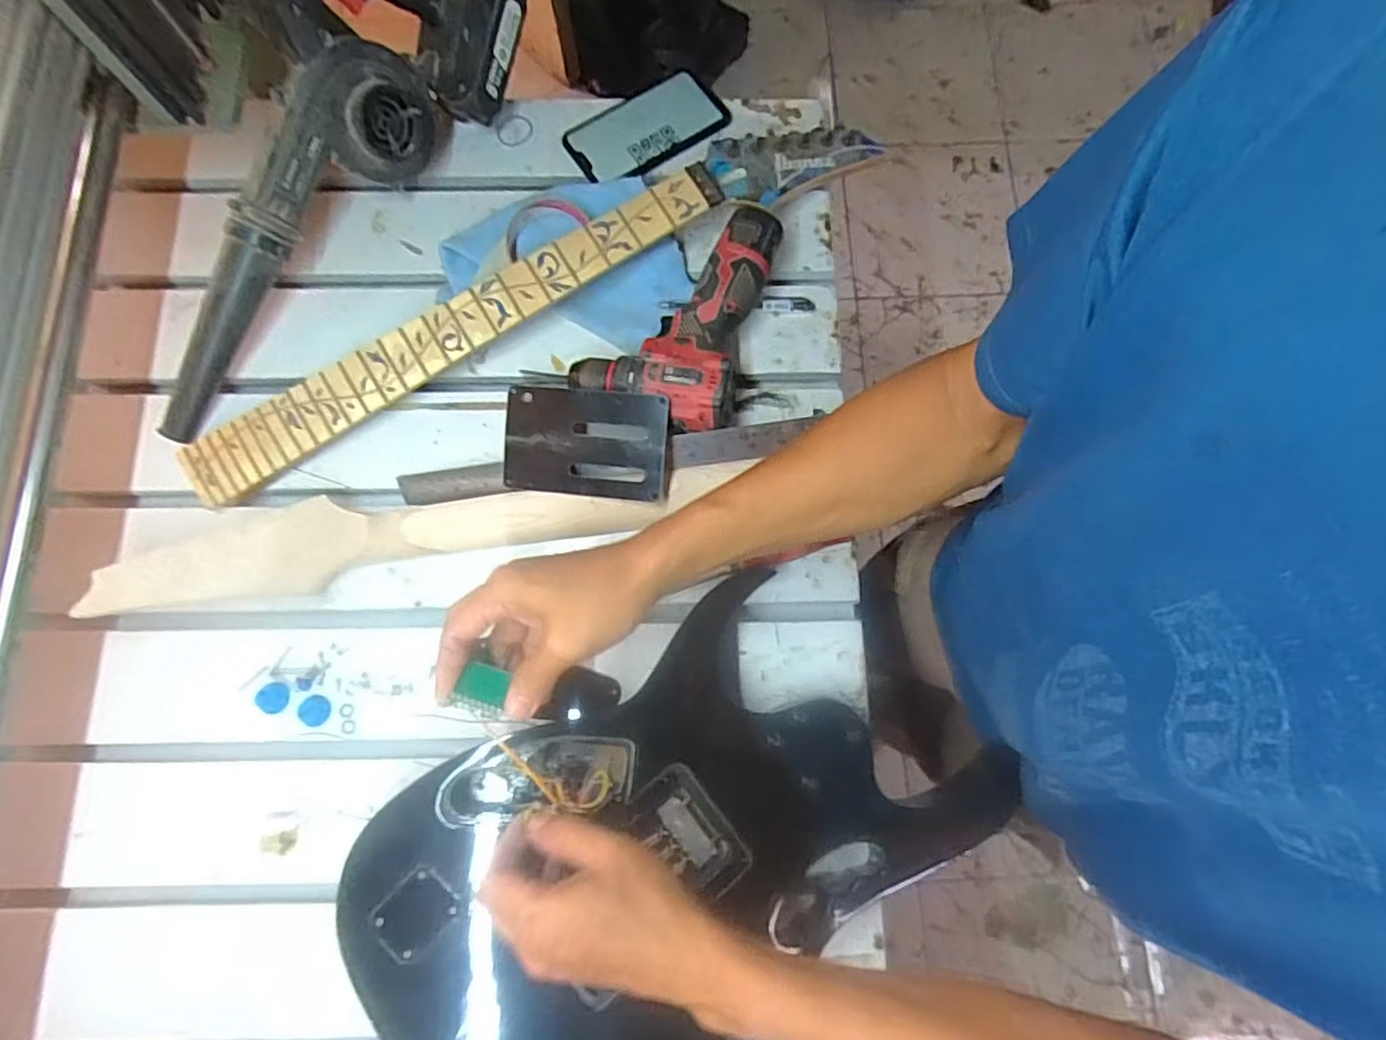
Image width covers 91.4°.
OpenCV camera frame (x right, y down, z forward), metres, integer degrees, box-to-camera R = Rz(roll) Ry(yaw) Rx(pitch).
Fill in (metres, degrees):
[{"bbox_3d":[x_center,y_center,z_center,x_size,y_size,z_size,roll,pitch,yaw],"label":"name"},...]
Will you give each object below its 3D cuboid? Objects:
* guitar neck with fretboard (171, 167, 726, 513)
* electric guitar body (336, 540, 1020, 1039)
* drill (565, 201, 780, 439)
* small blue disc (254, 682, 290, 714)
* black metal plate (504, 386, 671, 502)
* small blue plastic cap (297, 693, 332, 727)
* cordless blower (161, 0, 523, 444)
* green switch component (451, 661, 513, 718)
[{"bbox_3d":[-0.201,-0.169,0.581,0.502,0.013,0.058,-33,90,-4],"label":"guitar neck with fretboard"},{"bbox_3d":[0.010,0.238,0.474,0.429,0.071,0.298,-34,80,-8],"label":"electric guitar body"},{"bbox_3d":[-0.008,-0.182,0.591,0.133,0.062,0.203,21,78,4],"label":"drill"},{"bbox_3d":[-0.337,0.143,0.543,0.021,0.014,0.024,6,77,1],"label":"small blue disc"},{"bbox_3d":[-0.090,-0.064,0.560,0.137,0.007,0.085,6,97,9],"label":"black metal plate"},{"bbox_3d":[-0.303,0.153,0.542,0.023,0.007,0.024,0,77,-1],"label":"small blue plastic cap"},{"bbox_3d":[-0.332,-0.304,0.565,0.119,0.163,0.471,37,79,7],"label":"cordless blower"},{"bbox_3d":[-0.130,0.105,0.419,0.030,0.009,0.029,15,77,3],"label":"green switch component"}]

